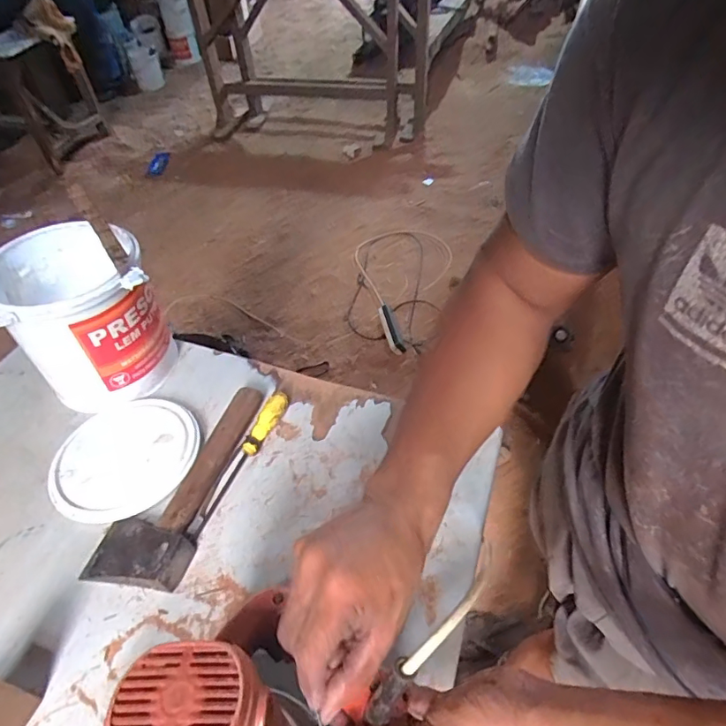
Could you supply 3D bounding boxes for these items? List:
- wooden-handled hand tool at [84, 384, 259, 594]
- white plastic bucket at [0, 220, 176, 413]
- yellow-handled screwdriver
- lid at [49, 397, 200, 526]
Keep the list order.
[{"bbox_3d":[-0.218,0.129,0.593,0.112,0.041,0.266,8,52,10],"label":"wooden-handled hand tool"},{"bbox_3d":[-0.372,-0.061,0.662,0.171,0.191,0.178,2,47,-3],"label":"white plastic bucket"},{"bbox_3d":[-0.150,0.120,0.620,0.021,0.026,0.211,16,54,16],"label":"yellow-handled screwdriver"},{"bbox_3d":[-0.296,0.114,0.620,0.165,0.023,0.174,-2,51,2],"label":"lid"}]

